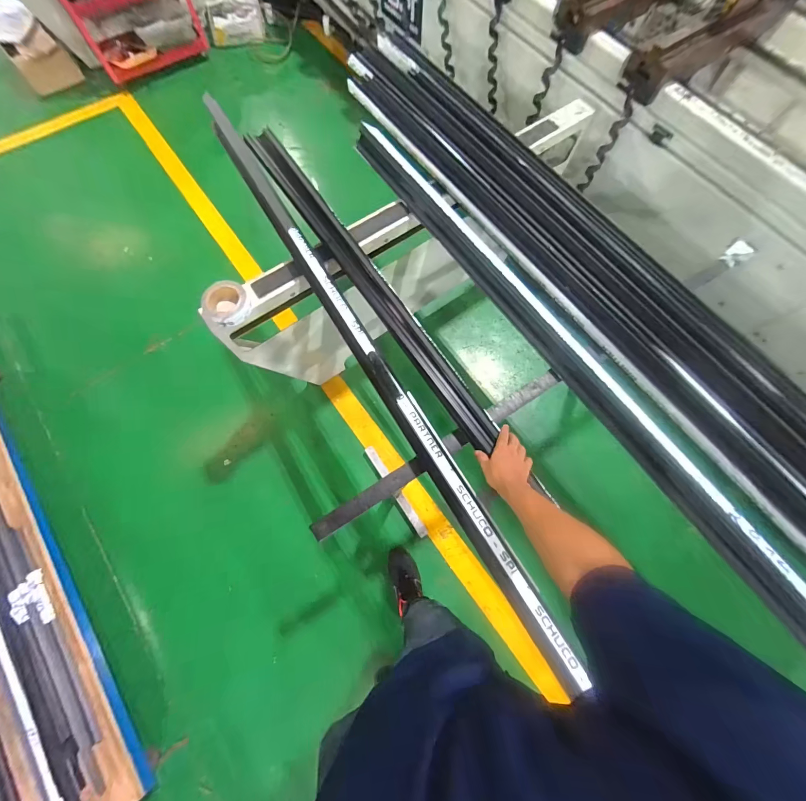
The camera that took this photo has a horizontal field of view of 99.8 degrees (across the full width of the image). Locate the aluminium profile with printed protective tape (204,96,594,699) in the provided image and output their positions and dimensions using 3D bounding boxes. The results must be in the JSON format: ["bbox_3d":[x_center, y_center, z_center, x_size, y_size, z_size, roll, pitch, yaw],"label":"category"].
[{"bbox_3d":[-0.120,-0.195,0.852,0.071,0.062,1.680,-30,75,-11],"label":"aluminium profile with printed protective tape"}]

